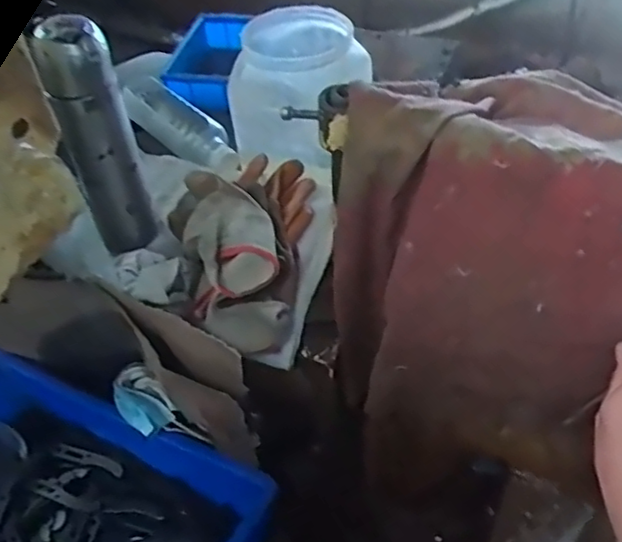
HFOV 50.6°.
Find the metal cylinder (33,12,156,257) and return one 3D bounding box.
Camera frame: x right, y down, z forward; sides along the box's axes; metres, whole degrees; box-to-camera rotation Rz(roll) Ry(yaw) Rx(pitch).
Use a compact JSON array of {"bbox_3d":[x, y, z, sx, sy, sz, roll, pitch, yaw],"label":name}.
[{"bbox_3d":[-0.200,-0.120,0.627,0.065,0.228,0.056,-17,45,-14],"label":"metal cylinder"}]

